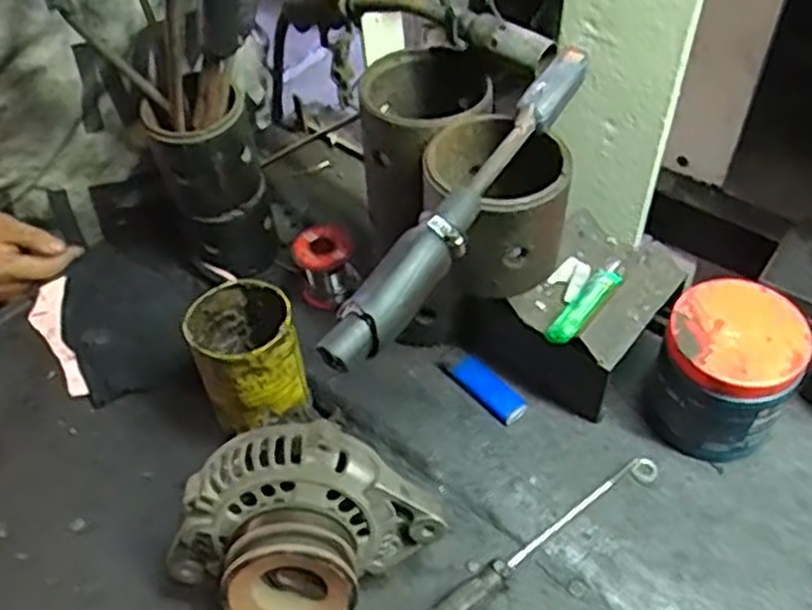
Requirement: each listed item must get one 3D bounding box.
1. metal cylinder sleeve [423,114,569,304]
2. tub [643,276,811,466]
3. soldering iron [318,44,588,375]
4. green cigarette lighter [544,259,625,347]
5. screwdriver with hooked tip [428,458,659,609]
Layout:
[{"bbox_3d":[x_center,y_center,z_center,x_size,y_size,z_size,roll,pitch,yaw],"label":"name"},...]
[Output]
[{"bbox_3d":[0.055,-0.064,0.498,0.087,0.078,0.096,-1,49,2],"label":"metal cylinder sleeve"},{"bbox_3d":[0.230,0.051,0.576,0.088,0.106,0.089,-1,49,1],"label":"tub"},{"bbox_3d":[0.038,-0.062,0.443,0.028,0.030,0.264,26,55,23],"label":"soldering iron"},{"bbox_3d":[0.134,-0.002,0.583,0.022,0.018,0.082,35,59,28],"label":"green cigarette lighter"},{"bbox_3d":[0.091,0.167,0.544,0.223,0.028,0.022,-30,55,-22],"label":"screwdriver with hooked tip"}]

